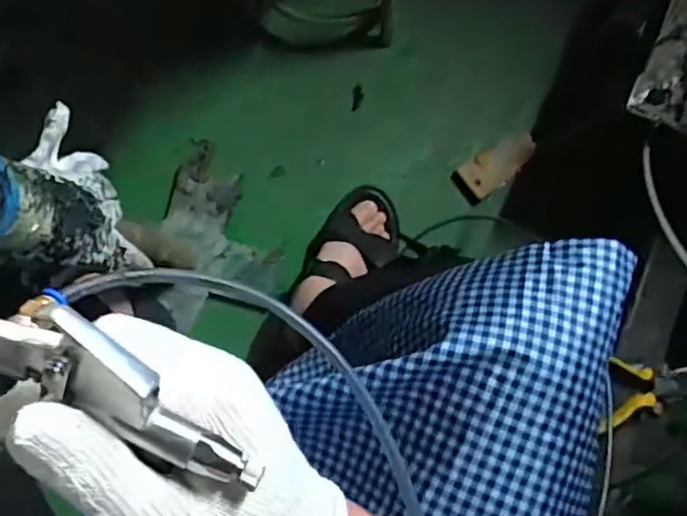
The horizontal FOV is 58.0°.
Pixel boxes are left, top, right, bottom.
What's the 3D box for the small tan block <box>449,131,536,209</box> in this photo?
[{"bbox_3d":[0.221,-0.133,0.894,0.121,0.026,0.056,-36,91,-5],"label":"small tan block"}]

